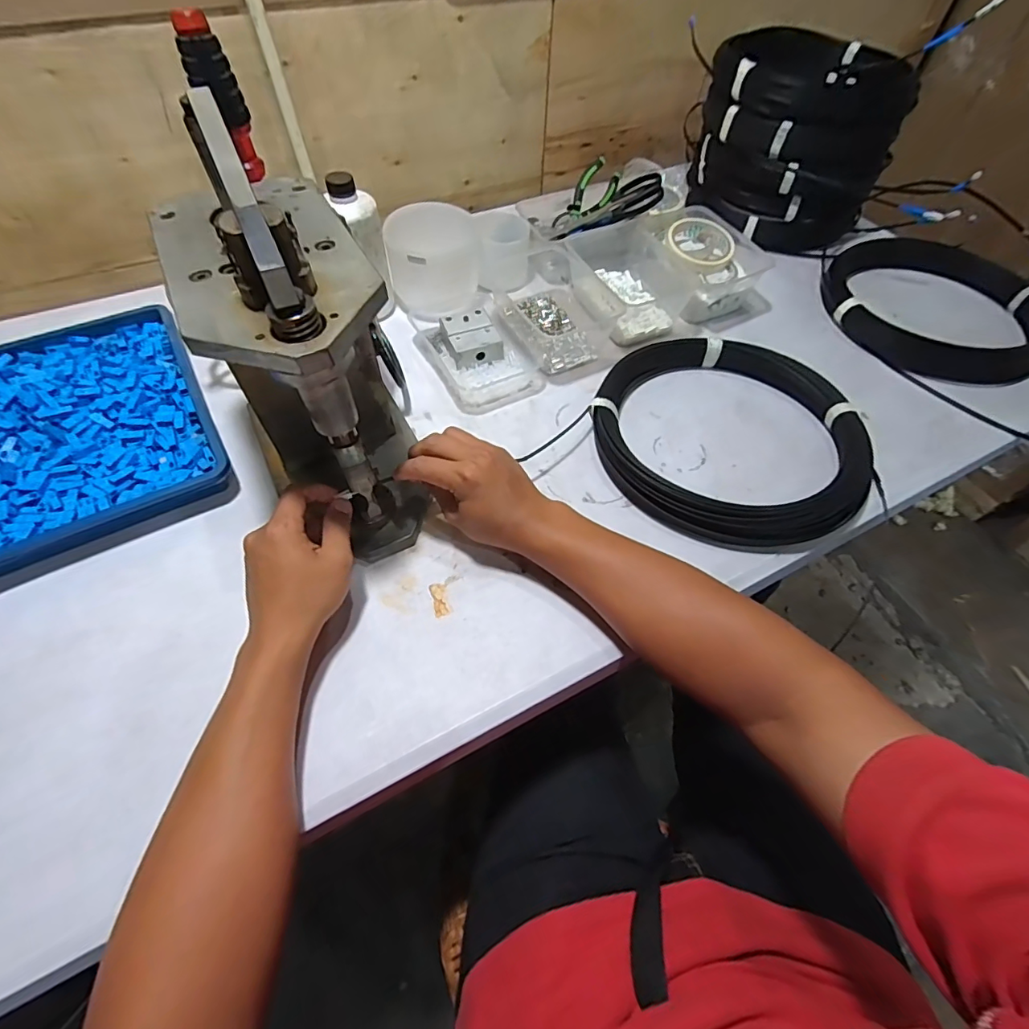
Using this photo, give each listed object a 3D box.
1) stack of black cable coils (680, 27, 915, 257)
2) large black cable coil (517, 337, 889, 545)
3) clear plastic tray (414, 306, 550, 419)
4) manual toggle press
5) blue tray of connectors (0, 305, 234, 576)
[{"bbox_3d":[0.441,-0.587,0.776,0.265,0.199,0.266,40,63,22],"label":"stack of black cable coils"},{"bbox_3d":[0.236,-0.090,0.548,0.312,0.051,0.280,27,60,14],"label":"large black cable coil"},{"bbox_3d":[-0.045,-0.204,0.625,0.119,0.034,0.158,-24,60,-17],"label":"clear plastic tray"},{"bbox_3d":[-0.182,-0.154,0.417,0.145,0.291,0.292,-16,60,-13],"label":"manual toggle press"},{"bbox_3d":[-0.474,-0.106,0.534,0.238,0.029,0.316,-26,60,-18],"label":"blue tray of connectors"}]

